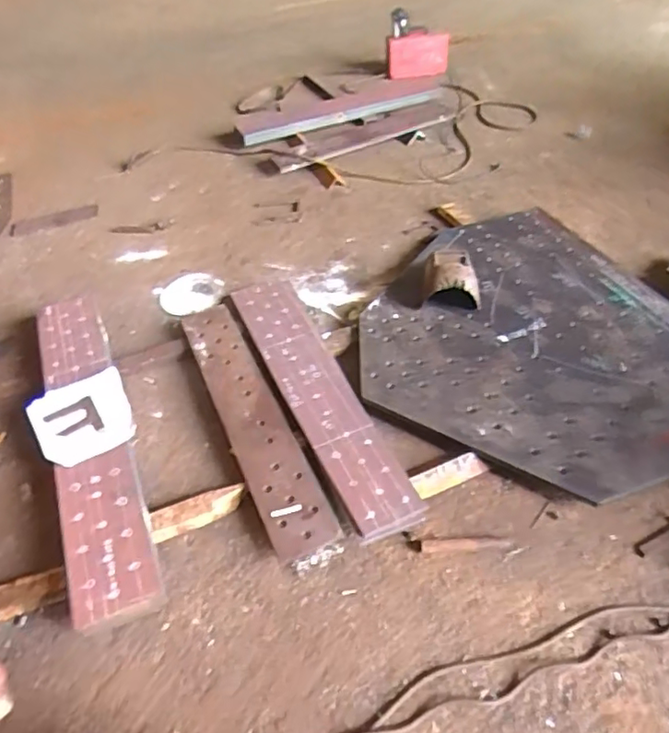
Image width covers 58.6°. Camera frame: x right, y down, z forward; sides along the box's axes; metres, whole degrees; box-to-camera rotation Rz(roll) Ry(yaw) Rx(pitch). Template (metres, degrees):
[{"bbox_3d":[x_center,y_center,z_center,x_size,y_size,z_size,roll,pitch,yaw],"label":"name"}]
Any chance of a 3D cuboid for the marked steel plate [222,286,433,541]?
[{"bbox_3d":[-0.074,0.055,1.912,0.244,0.047,1.040,-23,57,-16],"label":"marked steel plate"}]

